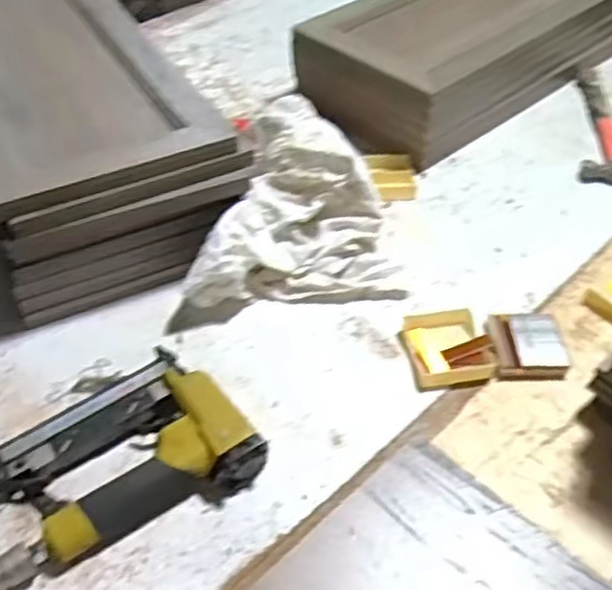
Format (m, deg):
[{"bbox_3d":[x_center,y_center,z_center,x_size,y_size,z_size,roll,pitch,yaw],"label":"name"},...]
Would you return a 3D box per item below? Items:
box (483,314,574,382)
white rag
[{"bbox_3d":[0.212,0.047,0.673,0.070,0.015,0.070,-2,45,-4],"label":"box"},{"bbox_3d":[-0.032,-0.100,0.746,0.231,0.092,0.235,-7,46,-9],"label":"white rag"}]

